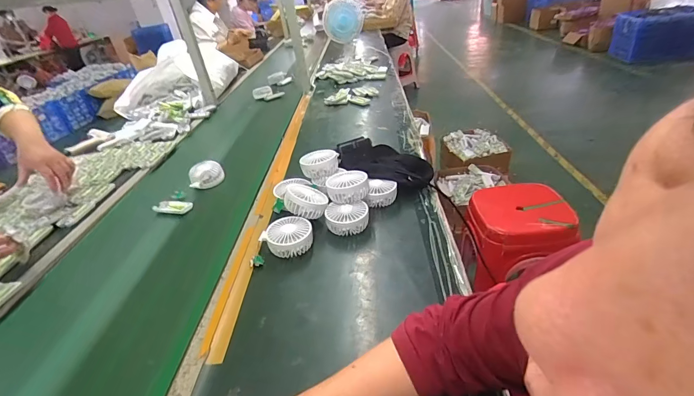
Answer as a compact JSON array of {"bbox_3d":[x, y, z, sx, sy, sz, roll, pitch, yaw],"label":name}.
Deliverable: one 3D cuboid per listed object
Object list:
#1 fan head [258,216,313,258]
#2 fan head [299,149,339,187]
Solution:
[{"bbox_3d":[-0.114,0.078,0.703,0.089,0.050,0.090,-30,39,-34],"label":"fan head"},{"bbox_3d":[-0.066,-0.078,0.853,0.078,0.054,0.083,-7,32,5],"label":"fan head"}]

